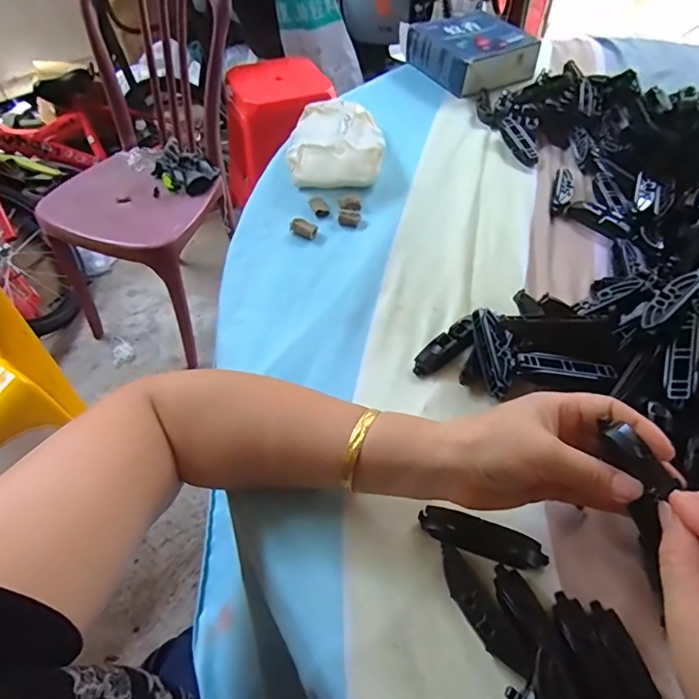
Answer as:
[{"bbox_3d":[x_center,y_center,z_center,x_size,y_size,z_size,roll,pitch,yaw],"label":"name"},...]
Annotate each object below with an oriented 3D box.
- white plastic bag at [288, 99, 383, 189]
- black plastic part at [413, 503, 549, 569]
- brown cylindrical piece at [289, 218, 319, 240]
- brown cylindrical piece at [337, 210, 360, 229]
[{"bbox_3d":[-0.016,-0.248,0.568,0.111,0.038,0.151,3,53,2],"label":"white plastic bag"},{"bbox_3d":[0.086,0.120,0.310,0.080,0.015,0.021,14,54,10],"label":"black plastic part"},{"bbox_3d":[-0.047,-0.124,0.494,0.028,0.011,0.018,23,57,17],"label":"brown cylindrical piece"},{"bbox_3d":[0.000,-0.138,0.510,0.022,0.011,0.018,16,55,12],"label":"brown cylindrical piece"}]

